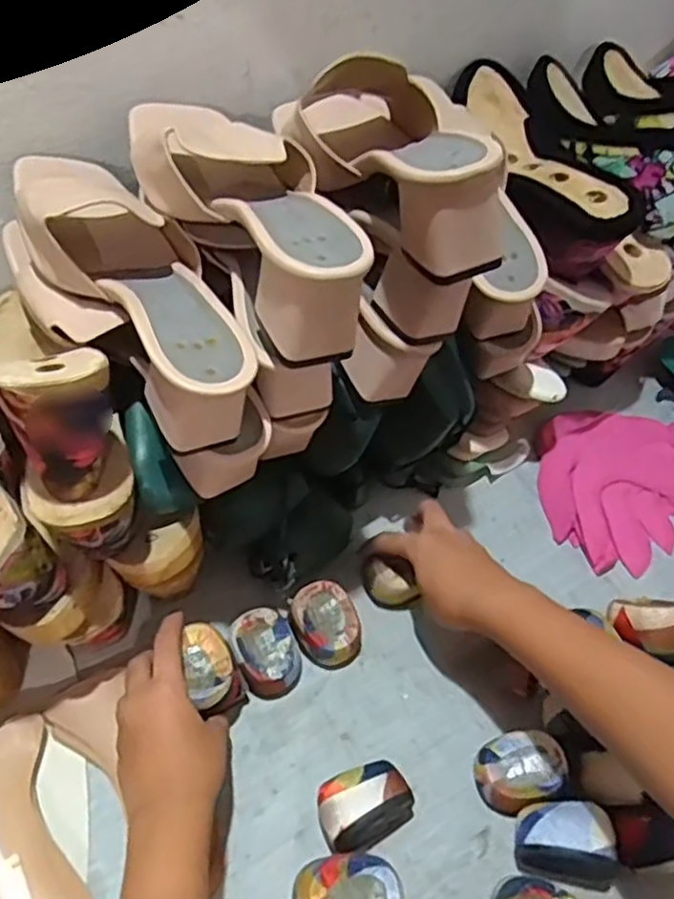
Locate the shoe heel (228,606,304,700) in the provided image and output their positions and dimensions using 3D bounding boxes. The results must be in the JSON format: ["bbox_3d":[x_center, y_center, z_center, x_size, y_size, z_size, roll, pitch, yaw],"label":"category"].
[{"bbox_3d":[-0.054,0.158,0.555,0.045,0.033,0.063,-22,60,-17],"label":"shoe heel"}]

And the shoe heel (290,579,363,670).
[{"bbox_3d":[-0.008,0.141,0.567,0.048,0.032,0.064,-23,60,-17],"label":"shoe heel"}]

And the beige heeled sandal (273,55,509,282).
[{"bbox_3d":[0.027,-0.198,0.448,0.089,0.085,0.230,-16,48,-13],"label":"beige heeled sandal"}]

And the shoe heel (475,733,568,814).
[{"bbox_3d":[0.131,0.227,0.505,0.061,0.045,0.048,-22,60,-17],"label":"shoe heel"}]

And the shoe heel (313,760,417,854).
[{"bbox_3d":[0.019,0.244,0.487,0.063,0.046,0.046,-19,59,-15],"label":"shoe heel"}]

